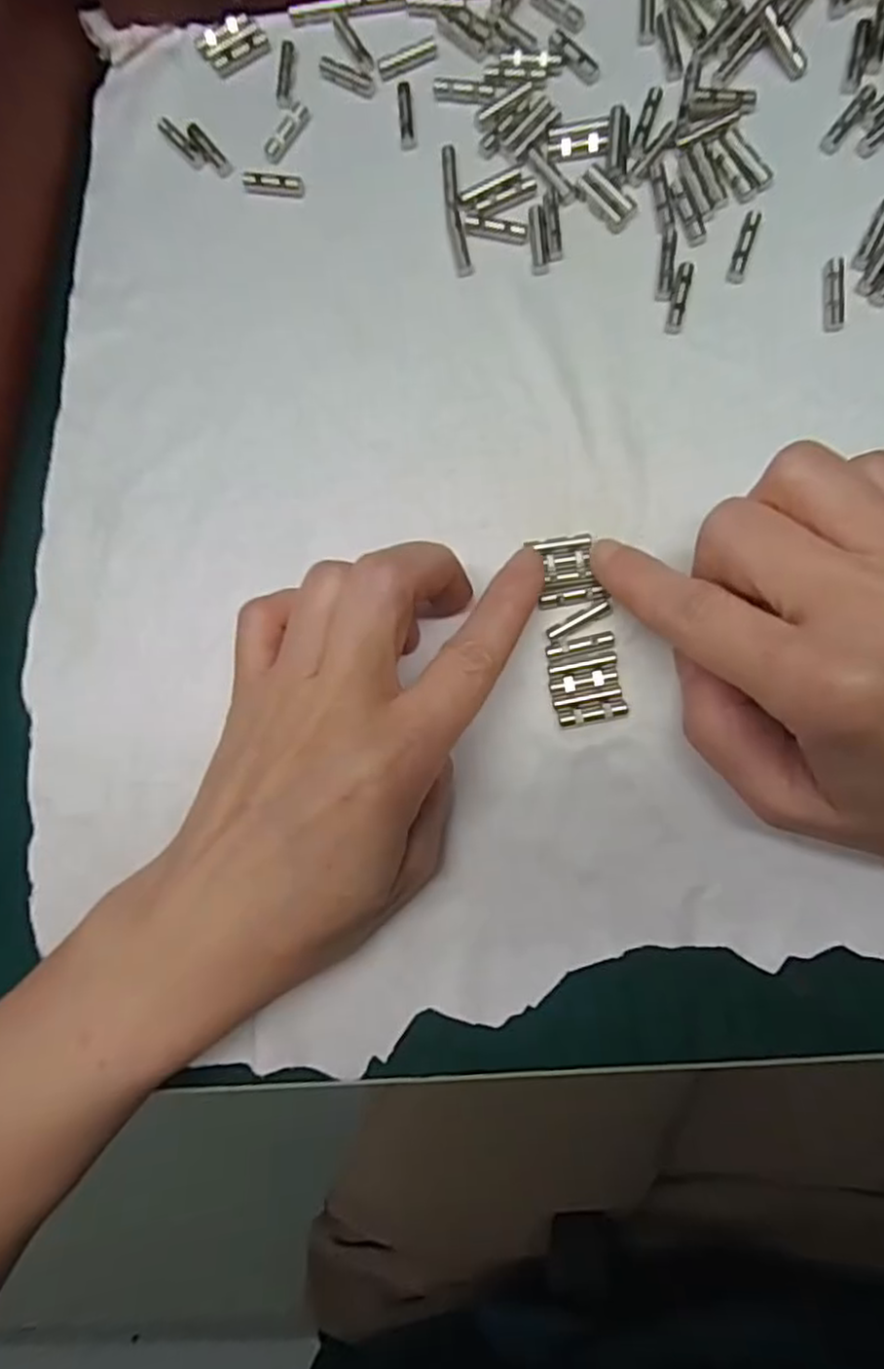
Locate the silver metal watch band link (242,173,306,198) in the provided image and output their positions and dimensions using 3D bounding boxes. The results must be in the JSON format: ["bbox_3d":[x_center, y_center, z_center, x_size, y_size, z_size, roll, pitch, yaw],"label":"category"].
[{"bbox_3d":[-0.056,-0.166,0.230,0.021,0.004,0.005,14,89,8],"label":"silver metal watch band link"}]

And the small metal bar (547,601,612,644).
[{"bbox_3d":[0.040,-0.019,0.204,0.020,0.004,0.004,-27,84,5],"label":"small metal bar"}]

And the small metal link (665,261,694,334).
[{"bbox_3d":[0.072,-0.117,0.210,0.005,0.004,0.020,12,89,8],"label":"small metal link"}]

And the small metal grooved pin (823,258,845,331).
[{"bbox_3d":[0.116,-0.115,0.204,0.006,0.004,0.021,-1,87,7],"label":"small metal grooved pin"}]

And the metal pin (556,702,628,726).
[{"bbox_3d":[0.044,0.009,0.201,0.020,0.004,0.004,-9,86,7],"label":"metal pin"}]

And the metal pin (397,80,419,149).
[{"bbox_3d":[-0.012,-0.186,0.225,0.005,0.004,0.022,-6,86,7],"label":"metal pin"}]

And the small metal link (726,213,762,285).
[{"bbox_3d":[0.091,-0.131,0.208,0.005,0.004,0.021,17,89,8],"label":"small metal link"}]

